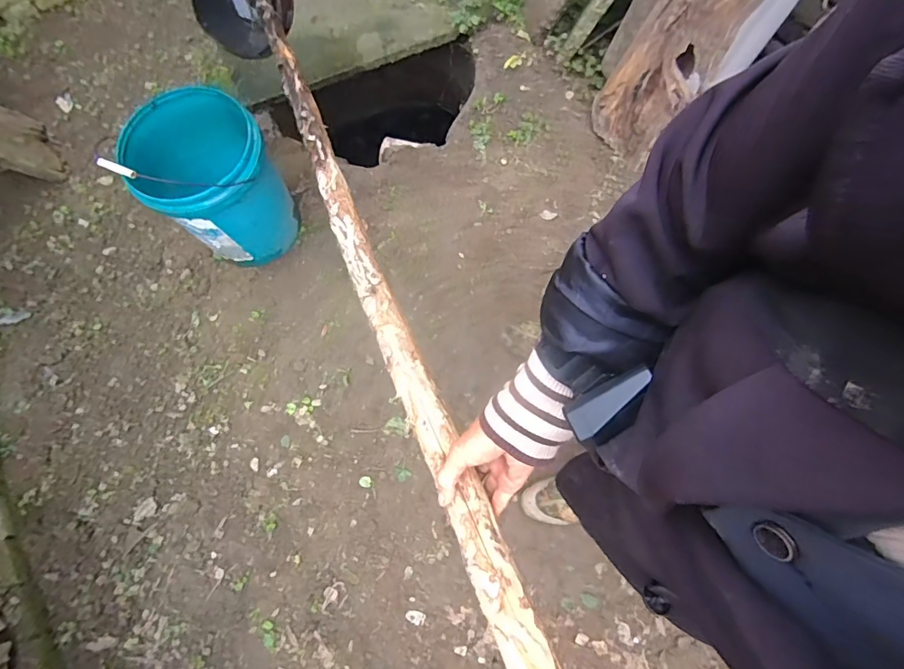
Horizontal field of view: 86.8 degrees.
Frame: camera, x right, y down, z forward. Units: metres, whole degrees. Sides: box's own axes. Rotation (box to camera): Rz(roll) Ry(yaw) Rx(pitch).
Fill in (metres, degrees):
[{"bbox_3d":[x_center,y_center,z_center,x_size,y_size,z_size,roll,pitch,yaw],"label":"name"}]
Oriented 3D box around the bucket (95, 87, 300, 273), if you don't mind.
[{"bbox_3d":[-0.594,-0.384,1.213,0.299,0.408,0.285,-1,72,2],"label":"bucket"}]

